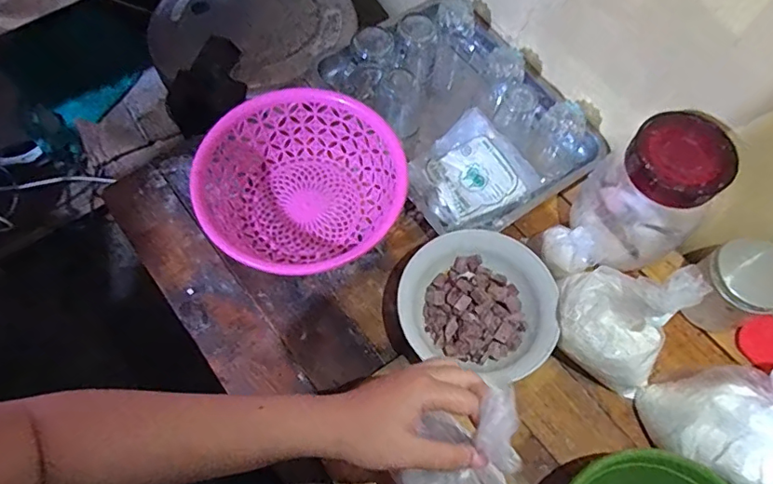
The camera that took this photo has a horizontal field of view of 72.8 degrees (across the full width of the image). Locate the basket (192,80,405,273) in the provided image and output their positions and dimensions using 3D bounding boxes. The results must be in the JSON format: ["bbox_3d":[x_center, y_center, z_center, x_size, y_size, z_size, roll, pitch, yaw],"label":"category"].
[{"bbox_3d":[-0.106,-0.073,0.681,0.244,0.087,0.246,1,66,-2],"label":"basket"}]

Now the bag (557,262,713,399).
[{"bbox_3d":[0.253,0.084,0.570,0.103,0.167,0.119,6,66,1],"label":"bag"}]

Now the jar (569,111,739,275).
[{"bbox_3d":[0.313,-0.054,0.617,0.105,0.181,0.113,1,66,-2],"label":"jar"}]

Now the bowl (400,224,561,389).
[{"bbox_3d":[0.112,0.075,0.637,0.179,0.065,0.166,1,66,-2],"label":"bowl"}]

